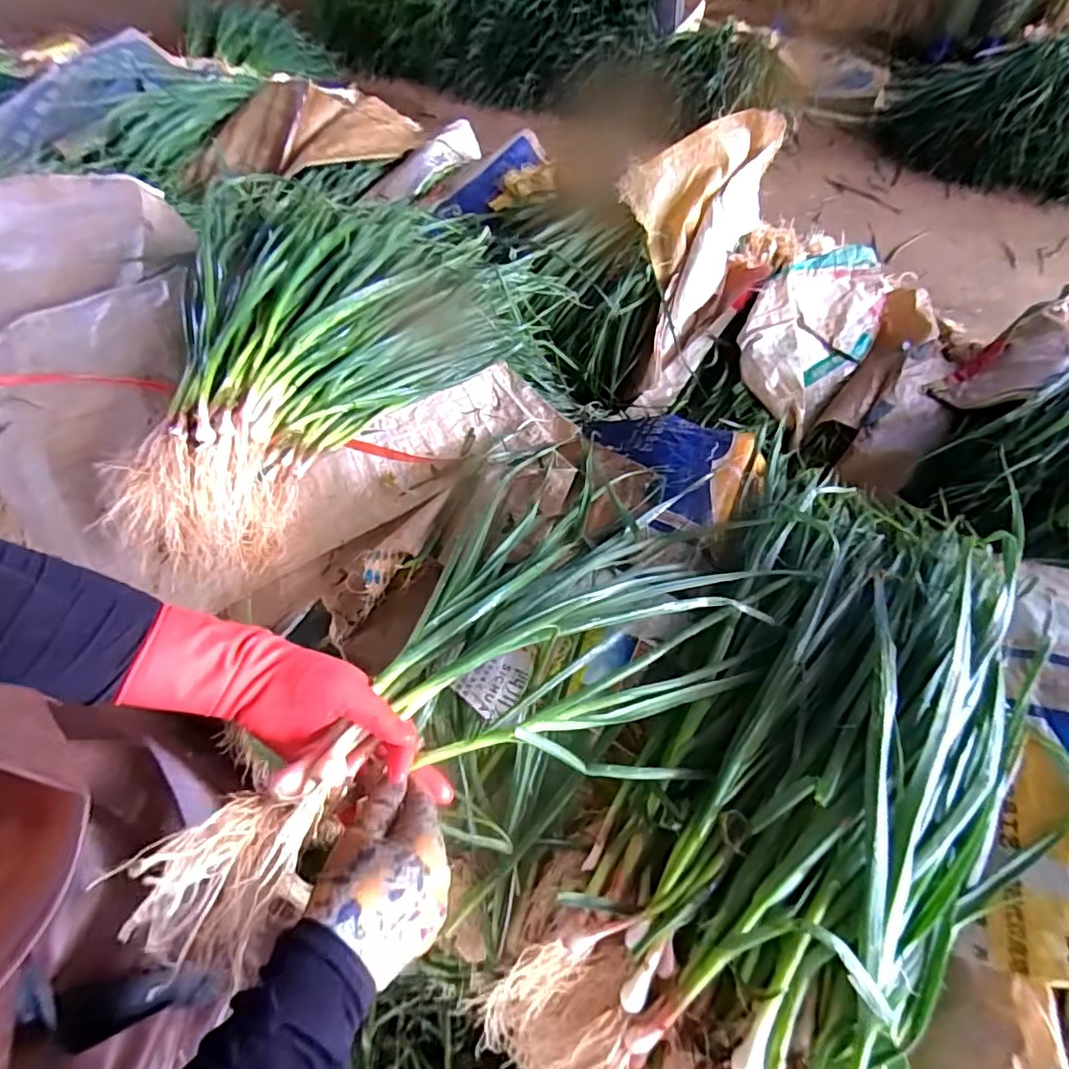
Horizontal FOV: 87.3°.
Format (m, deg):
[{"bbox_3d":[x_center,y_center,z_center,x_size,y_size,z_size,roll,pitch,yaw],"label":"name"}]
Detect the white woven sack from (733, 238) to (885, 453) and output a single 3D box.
[{"bbox_3d":[0.494,-0.371,1.006,0.199,0.094,0.408,34,65,19],"label":"white woven sack"}]

